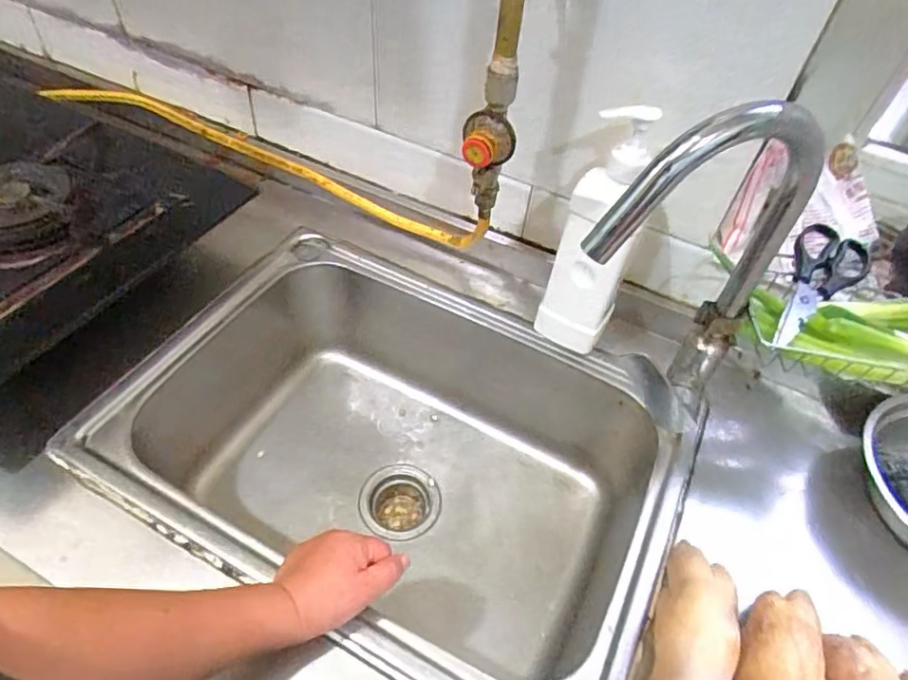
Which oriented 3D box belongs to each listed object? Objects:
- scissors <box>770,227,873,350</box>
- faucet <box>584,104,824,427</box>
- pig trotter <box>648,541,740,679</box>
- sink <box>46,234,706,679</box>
[{"bbox_3d":[0.354,-0.058,0.580,0.069,0.028,0.194,38,57,27],"label":"scissors"},{"bbox_3d":[0.195,-0.023,0.496,0.199,0.341,0.064,-18,52,-18],"label":"faucet"},{"bbox_3d":[0.207,0.248,0.490,0.065,0.054,0.175,22,51,16],"label":"pig trotter"},{"bbox_3d":[-0.082,0.141,0.727,0.654,0.237,0.440,22,51,16],"label":"sink"}]

